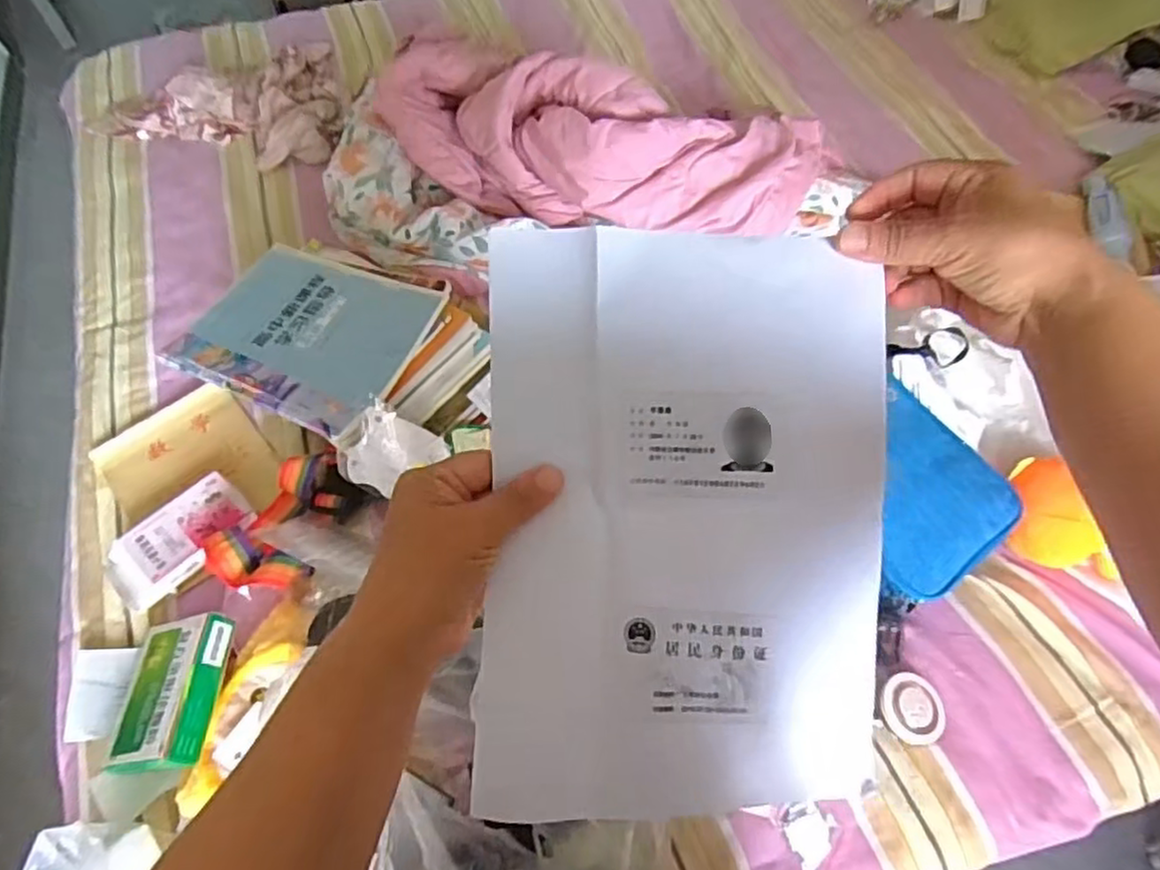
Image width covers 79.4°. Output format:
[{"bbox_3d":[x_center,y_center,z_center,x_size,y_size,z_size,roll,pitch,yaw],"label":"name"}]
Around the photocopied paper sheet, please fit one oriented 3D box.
[{"bbox_3d":[0.054,0.040,0.358,0.199,0.031,0.286,1,85,1],"label":"photocopied paper sheet"}]

